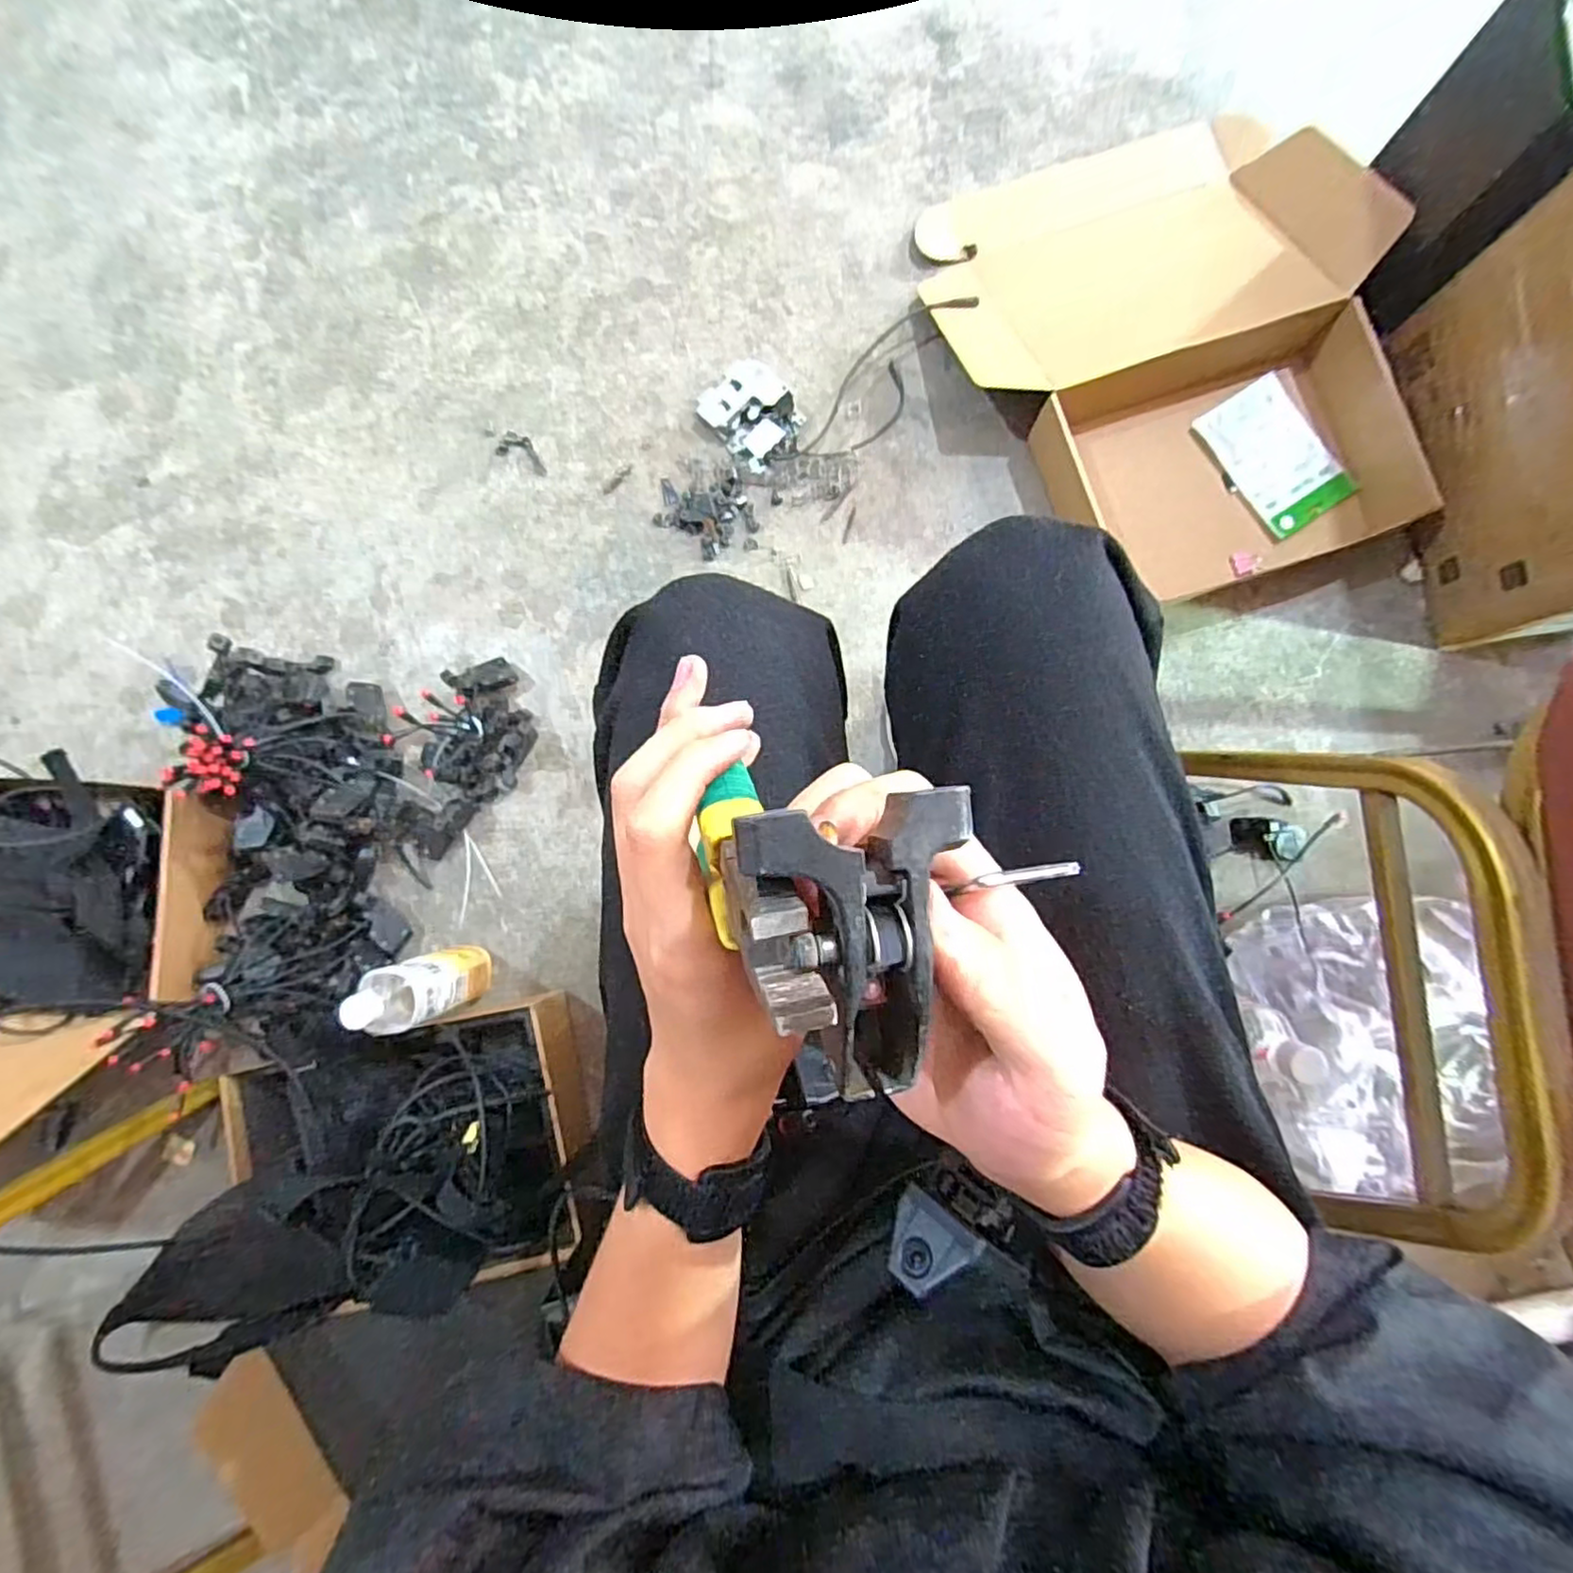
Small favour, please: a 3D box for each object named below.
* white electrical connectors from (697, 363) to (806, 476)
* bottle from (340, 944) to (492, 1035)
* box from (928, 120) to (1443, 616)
[{"bbox_3d":[-0.040,-0.462,0.846,0.096,0.034,0.117,-37,86,-1],"label":"white electrical connectors"},{"bbox_3d":[-0.391,0.216,0.731,0.063,0.196,0.068,-20,85,0],"label":"bottle"},{"bbox_3d":[0.447,-0.527,0.801,0.479,0.112,0.573,-15,85,1],"label":"box"}]

